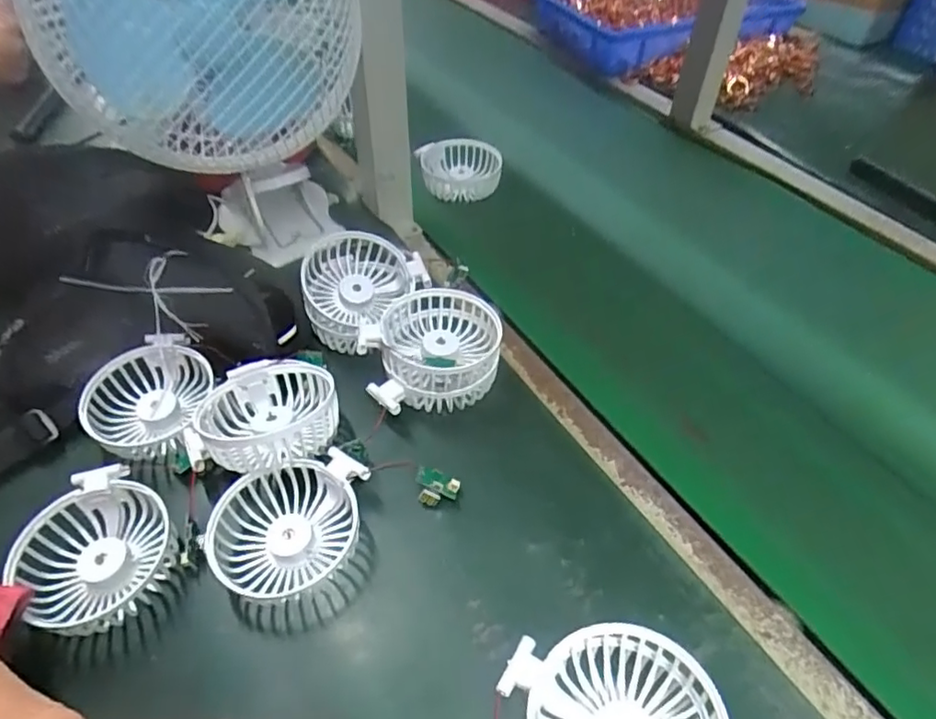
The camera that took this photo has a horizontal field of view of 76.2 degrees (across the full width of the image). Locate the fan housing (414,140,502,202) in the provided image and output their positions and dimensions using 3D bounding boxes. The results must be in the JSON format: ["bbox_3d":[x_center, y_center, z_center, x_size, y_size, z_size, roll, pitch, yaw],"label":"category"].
[{"bbox_3d":[-0.010,-0.214,0.681,0.096,0.041,0.083,2,48,1],"label":"fan housing"}]

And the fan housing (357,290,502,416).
[{"bbox_3d":[-0.028,-0.005,0.461,0.105,0.050,0.088,-12,49,-12],"label":"fan housing"}]

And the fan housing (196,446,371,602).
[{"bbox_3d":[-0.112,0.107,0.385,0.075,0.048,0.101,34,56,26],"label":"fan housing"}]

